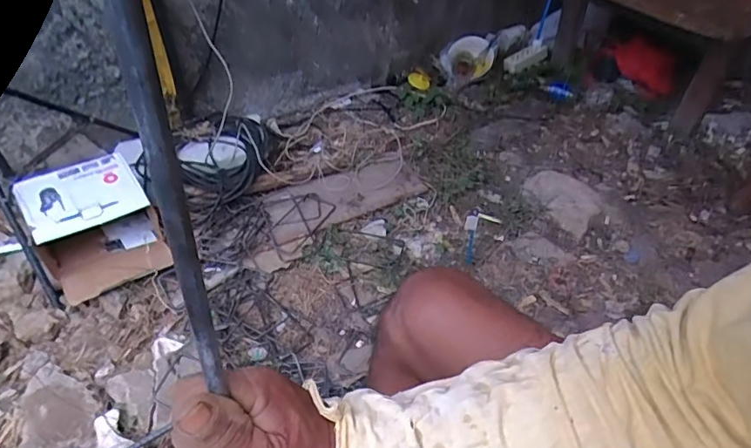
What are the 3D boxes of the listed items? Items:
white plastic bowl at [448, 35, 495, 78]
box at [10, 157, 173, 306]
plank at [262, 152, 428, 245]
[{"bbox_3d":[0.319,-0.557,1.653,0.145,0.136,0.037,9,-3,-11],"label":"white plastic bowl"},{"bbox_3d":[-0.592,0.006,1.047,0.222,0.160,0.268,-28,48,-27],"label":"box"},{"bbox_3d":[-0.082,-0.079,1.262,0.399,0.030,0.185,-19,51,-17],"label":"plank"}]

